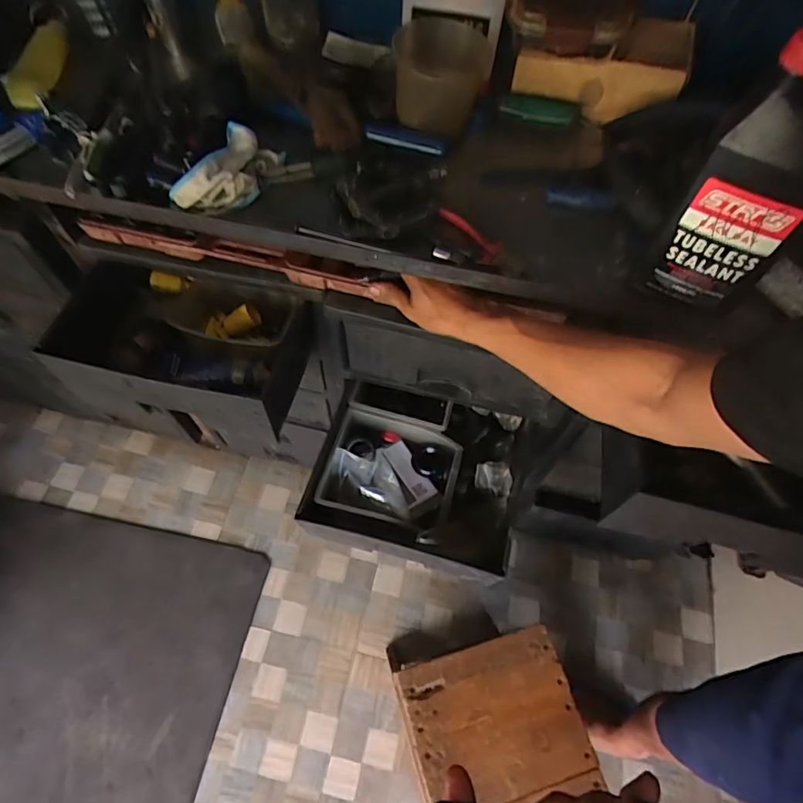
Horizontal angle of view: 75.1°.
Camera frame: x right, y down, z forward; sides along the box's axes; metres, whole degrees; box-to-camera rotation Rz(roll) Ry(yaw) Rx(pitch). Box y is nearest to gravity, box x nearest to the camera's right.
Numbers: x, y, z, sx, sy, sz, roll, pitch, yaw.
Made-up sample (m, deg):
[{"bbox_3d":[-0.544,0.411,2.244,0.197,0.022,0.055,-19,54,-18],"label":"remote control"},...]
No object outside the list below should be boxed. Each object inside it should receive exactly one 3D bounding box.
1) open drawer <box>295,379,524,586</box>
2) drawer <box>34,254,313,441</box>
[{"bbox_3d":[0.034,0.121,0.845,0.320,0.124,0.275,15,62,5],"label":"open drawer"},{"bbox_3d":[-0.311,-0.093,0.765,0.322,0.138,0.235,12,62,4],"label":"drawer"}]

